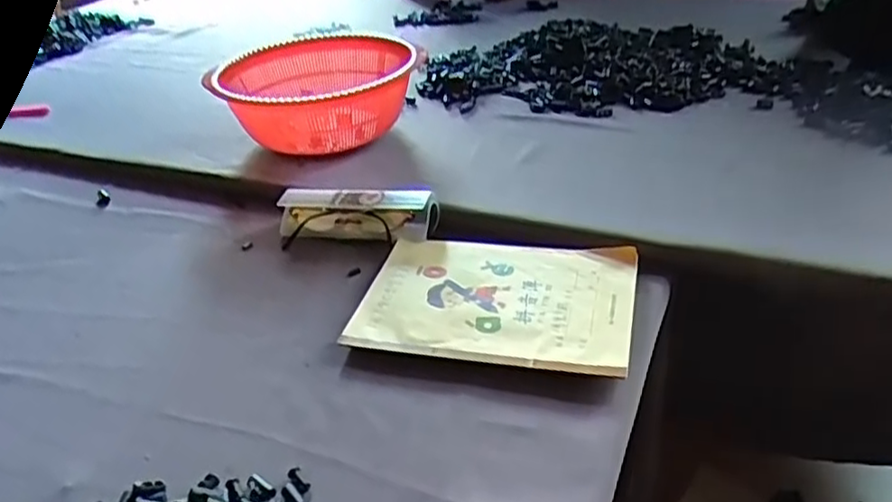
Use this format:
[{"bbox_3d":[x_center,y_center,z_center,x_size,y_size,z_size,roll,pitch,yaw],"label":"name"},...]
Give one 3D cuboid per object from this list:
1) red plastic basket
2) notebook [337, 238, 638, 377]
[{"bbox_3d":[-0.159,-0.178,0.801,0.231,0.104,0.213,-4,33,3],"label":"red plastic basket"},{"bbox_3d":[0.039,0.036,0.528,0.204,0.011,0.140,4,36,16],"label":"notebook"}]

